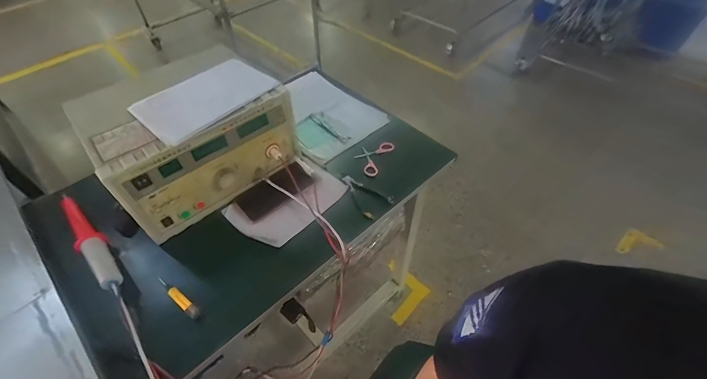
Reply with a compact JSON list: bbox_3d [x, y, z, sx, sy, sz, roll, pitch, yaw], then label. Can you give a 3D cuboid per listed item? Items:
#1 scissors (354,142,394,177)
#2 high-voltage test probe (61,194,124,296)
[{"bbox_3d":[0.041,-0.075,0.738,0.063,0.017,0.102,22,54,17],"label":"scissors"},{"bbox_3d":[-0.462,0.090,0.593,0.280,0.032,0.040,34,58,25],"label":"high-voltage test probe"}]

